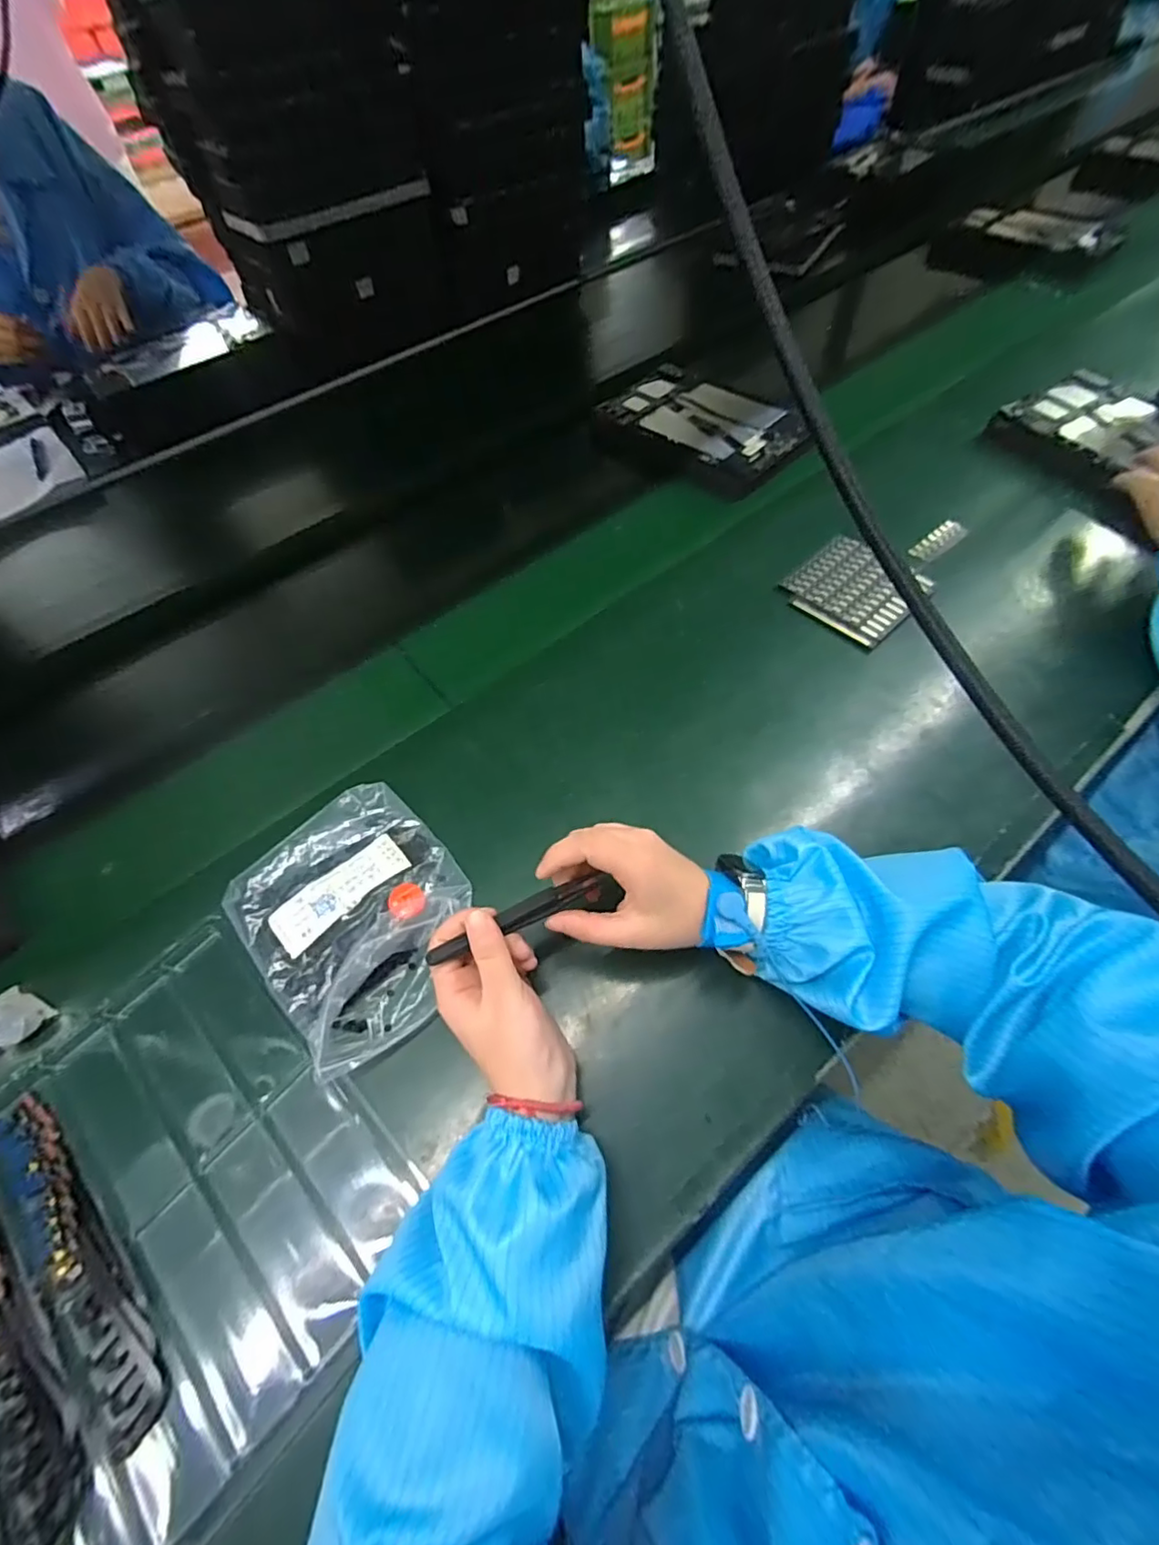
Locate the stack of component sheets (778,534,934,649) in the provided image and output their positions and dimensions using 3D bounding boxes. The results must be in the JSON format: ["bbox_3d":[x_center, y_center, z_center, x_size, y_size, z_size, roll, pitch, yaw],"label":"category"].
[{"bbox_3d":[0.261,-0.175,0.534,0.106,0.013,0.109,-40,65,-19],"label":"stack of component sheets"}]

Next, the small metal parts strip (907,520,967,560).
[{"bbox_3d":[0.363,-0.234,0.568,0.060,0.011,0.025,-34,63,-16],"label":"small metal parts strip"}]

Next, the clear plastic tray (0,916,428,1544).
[{"bbox_3d":[-0.238,0.248,0.322,0.258,0.014,0.217,38,68,22],"label":"clear plastic tray"}]

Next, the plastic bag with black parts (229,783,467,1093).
[{"bbox_3d":[-0.155,0.098,0.395,0.141,0.023,0.172,-39,65,-18],"label":"plastic bag with black parts"}]

